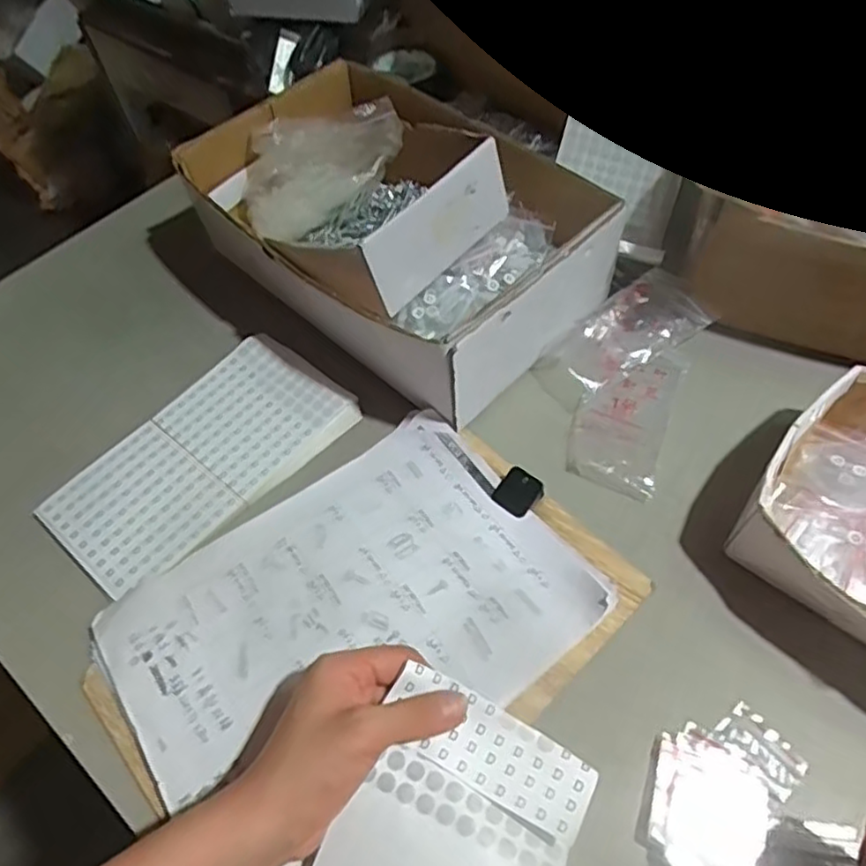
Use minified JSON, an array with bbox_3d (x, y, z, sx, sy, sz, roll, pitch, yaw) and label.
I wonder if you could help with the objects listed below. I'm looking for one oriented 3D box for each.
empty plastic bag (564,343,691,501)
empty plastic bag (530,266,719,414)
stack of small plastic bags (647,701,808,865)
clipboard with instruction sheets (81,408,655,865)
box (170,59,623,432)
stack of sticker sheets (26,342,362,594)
[{"bbox_3d":[0.154,-0.017,0.536,0.070,0.012,0.130,17,59,16],"label":"empty plastic bag"},{"bbox_3d":[0.165,-0.083,0.572,0.162,0.016,0.072,-34,60,-18],"label":"empty plastic bag"},{"bbox_3d":[0.167,0.207,0.389,0.072,0.010,0.101,29,62,22],"label":"stack of small plastic bags"},{"bbox_3d":[-0.045,0.125,0.448,0.321,0.016,0.222,-34,59,-18],"label":"clipboard with instruction sheets"},{"bbox_3d":[-0.036,-0.186,0.584,0.233,0.121,0.336,-39,64,-21],"label":"box"},{"bbox_3d":[-0.180,0.018,0.531,0.124,0.019,0.228,35,65,25],"label":"stack of sticker sheets"}]

